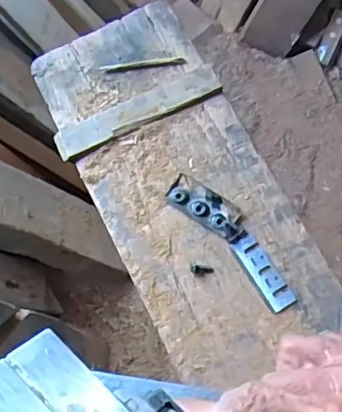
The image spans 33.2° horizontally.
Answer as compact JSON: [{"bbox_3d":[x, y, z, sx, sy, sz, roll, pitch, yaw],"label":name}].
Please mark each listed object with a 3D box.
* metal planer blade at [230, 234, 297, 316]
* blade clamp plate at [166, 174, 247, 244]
[{"bbox_3d":[0.095,0.069,0.587,0.028,0.004,0.082,-29,73,-10],"label":"metal planer blade"},{"bbox_3d":[0.041,0.002,0.612,0.093,0.009,0.035,37,75,12],"label":"blade clamp plate"}]

